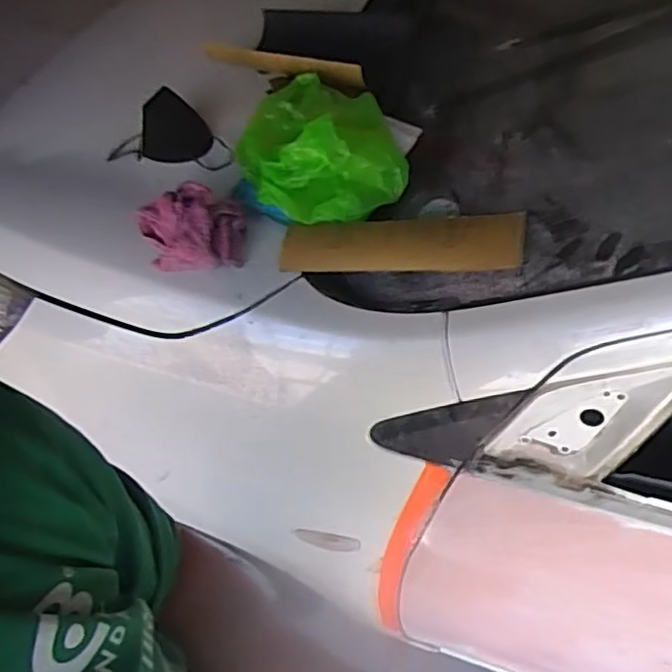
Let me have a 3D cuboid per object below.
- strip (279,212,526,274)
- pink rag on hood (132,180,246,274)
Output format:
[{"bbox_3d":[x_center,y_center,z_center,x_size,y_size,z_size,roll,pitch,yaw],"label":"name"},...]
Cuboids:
[{"bbox_3d":[0.070,-0.106,0.762,0.283,0.012,0.080,1,53,22],"label":"strip"},{"bbox_3d":[-0.180,-0.131,0.813,0.140,0.069,0.099,5,52,-1],"label":"pink rag on hood"}]

